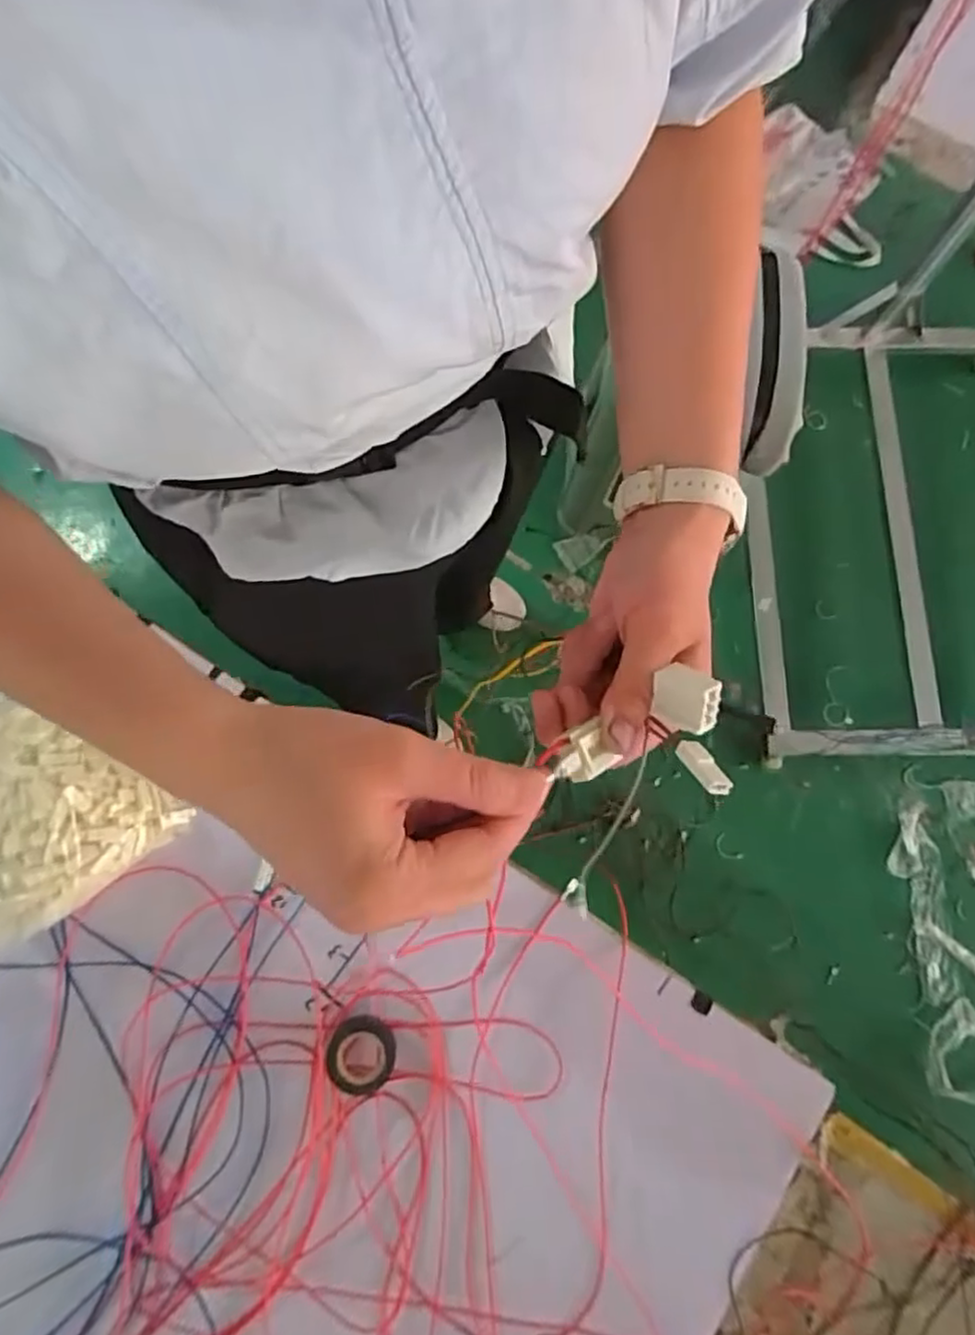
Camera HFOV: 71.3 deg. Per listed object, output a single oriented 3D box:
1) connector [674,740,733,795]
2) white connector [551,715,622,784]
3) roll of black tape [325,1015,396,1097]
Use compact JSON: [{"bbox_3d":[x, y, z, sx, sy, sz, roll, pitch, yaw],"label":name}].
[{"bbox_3d":[0.084,0.038,0.268,0.009,0.006,0.028,-26,43,-8],"label":"connector"},{"bbox_3d":[0.038,0.036,0.278,0.027,0.011,0.020,-31,79,-9],"label":"white connector"},{"bbox_3d":[-0.100,0.308,0.541,0.051,0.020,0.053,0,75,-2],"label":"roll of black tape"}]

